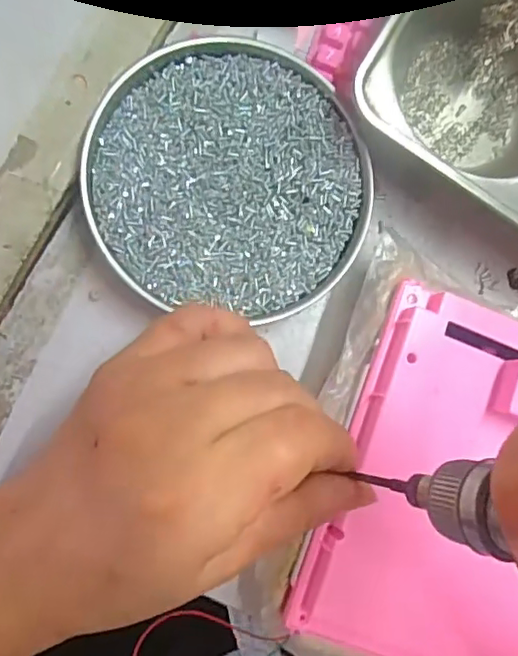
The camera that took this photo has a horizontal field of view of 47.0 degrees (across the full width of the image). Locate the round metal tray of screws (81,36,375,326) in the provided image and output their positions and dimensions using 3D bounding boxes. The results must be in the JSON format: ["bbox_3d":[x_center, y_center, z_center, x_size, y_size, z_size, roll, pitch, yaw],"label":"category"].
[{"bbox_3d":[-0.013,-0.073,0.292,0.132,0.023,0.127,0,88,-8],"label":"round metal tray of screws"}]

